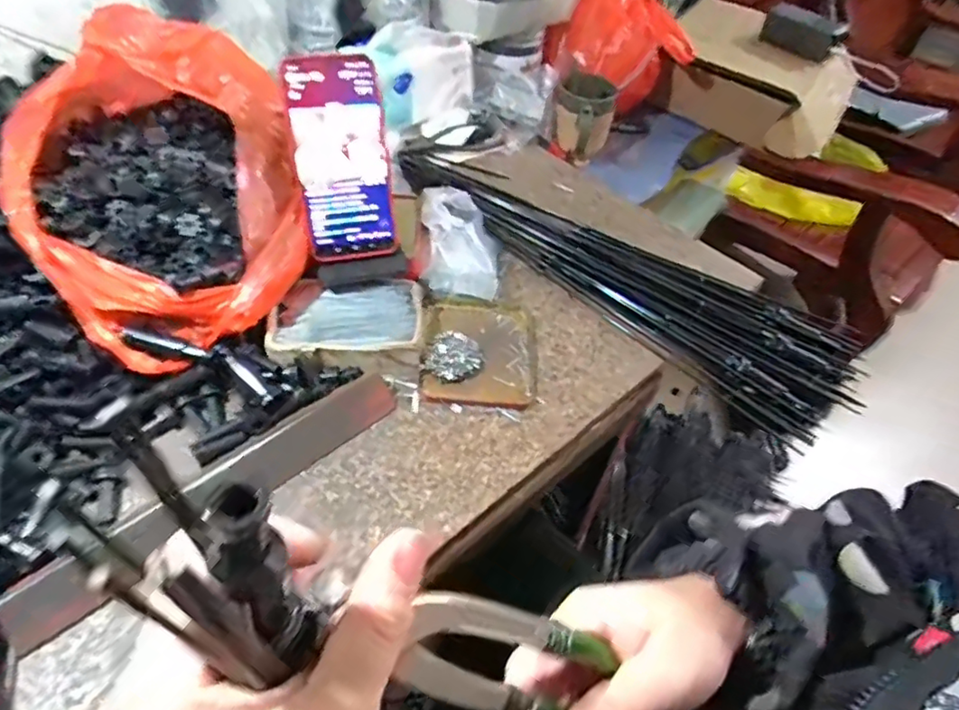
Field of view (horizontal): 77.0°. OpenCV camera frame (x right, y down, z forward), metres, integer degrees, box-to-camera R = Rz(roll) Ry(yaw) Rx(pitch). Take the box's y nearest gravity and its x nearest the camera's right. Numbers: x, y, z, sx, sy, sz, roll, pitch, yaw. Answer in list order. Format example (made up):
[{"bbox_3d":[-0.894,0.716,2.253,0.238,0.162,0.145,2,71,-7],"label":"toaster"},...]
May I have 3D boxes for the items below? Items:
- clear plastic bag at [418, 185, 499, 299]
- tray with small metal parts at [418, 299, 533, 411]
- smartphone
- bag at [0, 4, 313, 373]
[{"bbox_3d":[-0.021,-0.113,0.607,0.074,0.063,0.117,-2,49,-4],"label":"clear plastic bag"},{"bbox_3d":[0.000,-0.006,0.551,0.099,0.022,0.119,2,49,0],"label":"tray with small metal parts"},{"bbox_3d":[-0.116,-0.166,0.513,0.081,0.163,0.011,-11,20,-17],"label":"smartphone"},{"bbox_3d":[-0.266,-0.152,0.501,0.216,0.150,0.266,-31,57,-26],"label":"bag"}]

